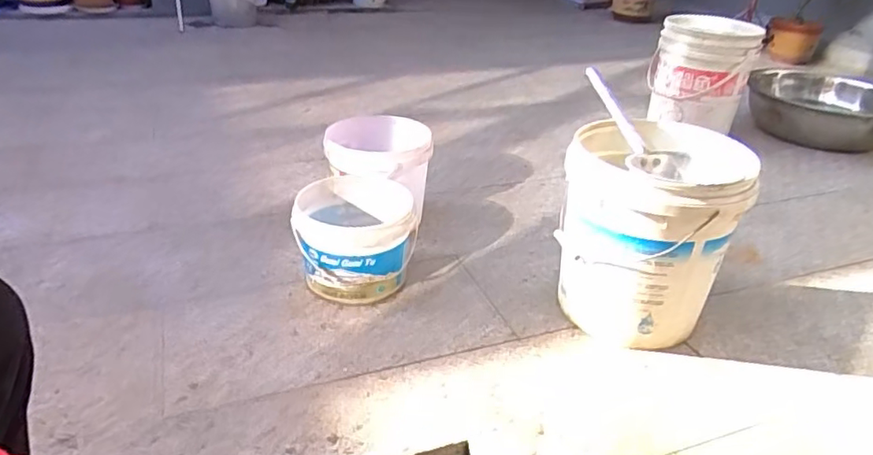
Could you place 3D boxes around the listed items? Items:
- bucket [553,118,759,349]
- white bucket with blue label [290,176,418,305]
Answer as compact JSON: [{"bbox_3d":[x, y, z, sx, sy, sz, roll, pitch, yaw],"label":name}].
[{"bbox_3d":[0.383,0.013,1.138,0.282,0.340,0.304,3,29,-1],"label":"bucket"},{"bbox_3d":[-0.162,0.026,1.220,0.227,0.173,0.221,1,29,-4],"label":"white bucket with blue label"}]

